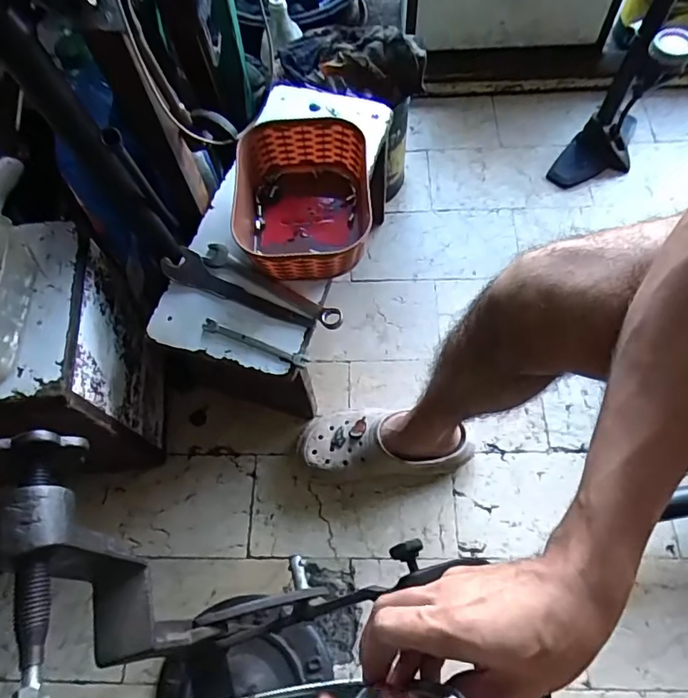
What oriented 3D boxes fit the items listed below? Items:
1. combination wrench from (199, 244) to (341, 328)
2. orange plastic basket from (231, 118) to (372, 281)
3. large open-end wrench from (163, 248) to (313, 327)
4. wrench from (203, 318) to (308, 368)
[{"bbox_3d":[-0.090,-0.079,0.637,0.203,0.006,0.030,28,69,15],"label":"combination wrench"},{"bbox_3d":[-0.053,-0.181,0.651,0.163,0.080,0.205,-4,65,1],"label":"orange plastic basket"},{"bbox_3d":[-0.131,-0.074,0.630,0.200,0.015,0.042,23,68,13],"label":"large open-end wrench"},{"bbox_3d":[-0.106,-0.008,0.603,0.131,0.004,0.016,20,67,12],"label":"wrench"}]

